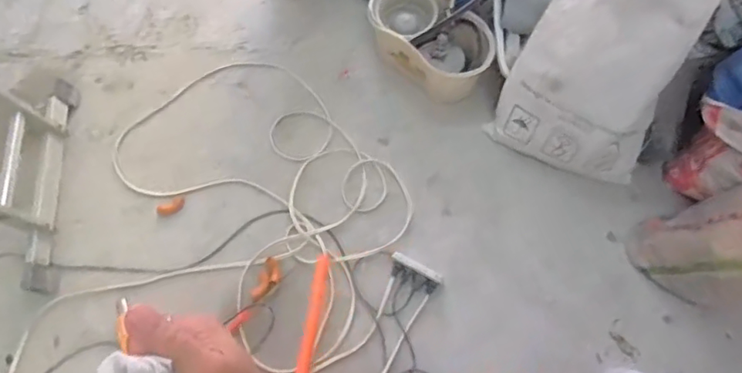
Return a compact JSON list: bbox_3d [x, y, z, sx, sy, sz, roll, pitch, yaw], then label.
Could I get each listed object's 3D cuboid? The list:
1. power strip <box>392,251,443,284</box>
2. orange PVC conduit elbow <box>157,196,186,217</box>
[{"bbox_3d":[0.134,0.236,1.534,0.156,0.030,0.030,29,69,12],"label":"power strip"},{"bbox_3d":[-0.624,0.065,1.667,0.096,0.028,0.044,-25,92,-9],"label":"orange PVC conduit elbow"}]

